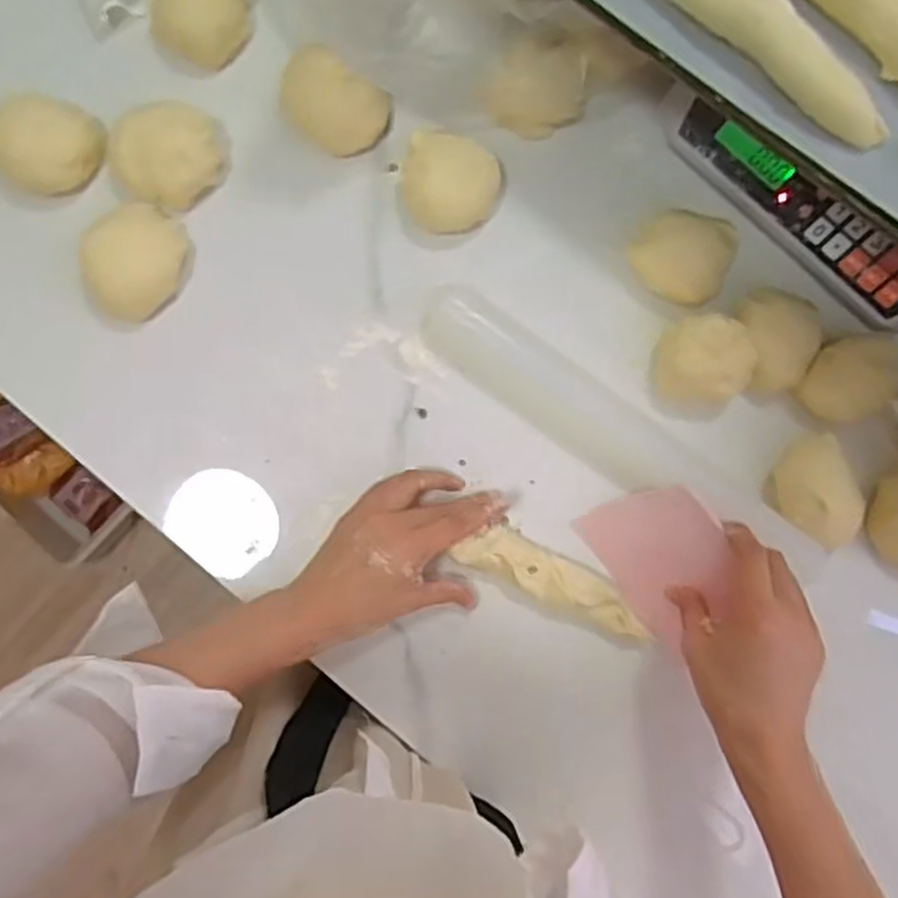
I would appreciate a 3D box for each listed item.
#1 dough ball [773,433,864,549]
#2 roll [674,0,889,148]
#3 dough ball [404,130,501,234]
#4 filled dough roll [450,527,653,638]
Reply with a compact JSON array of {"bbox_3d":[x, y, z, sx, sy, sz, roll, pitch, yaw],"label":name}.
[{"bbox_3d":[0.254,0.030,0.530,0.057,0.036,0.078,-10,89,-3],"label":"dough ball"},{"bbox_3d":[0.174,-0.243,0.440,0.190,0.022,0.029,39,87,-1],"label":"roll"},{"bbox_3d":[-0.002,-0.182,0.530,0.070,0.043,0.064,28,87,-1],"label":"dough ball"},{"bbox_3d":[0.074,0.090,0.527,0.134,0.023,0.032,27,87,-4],"label":"filled dough roll"}]

